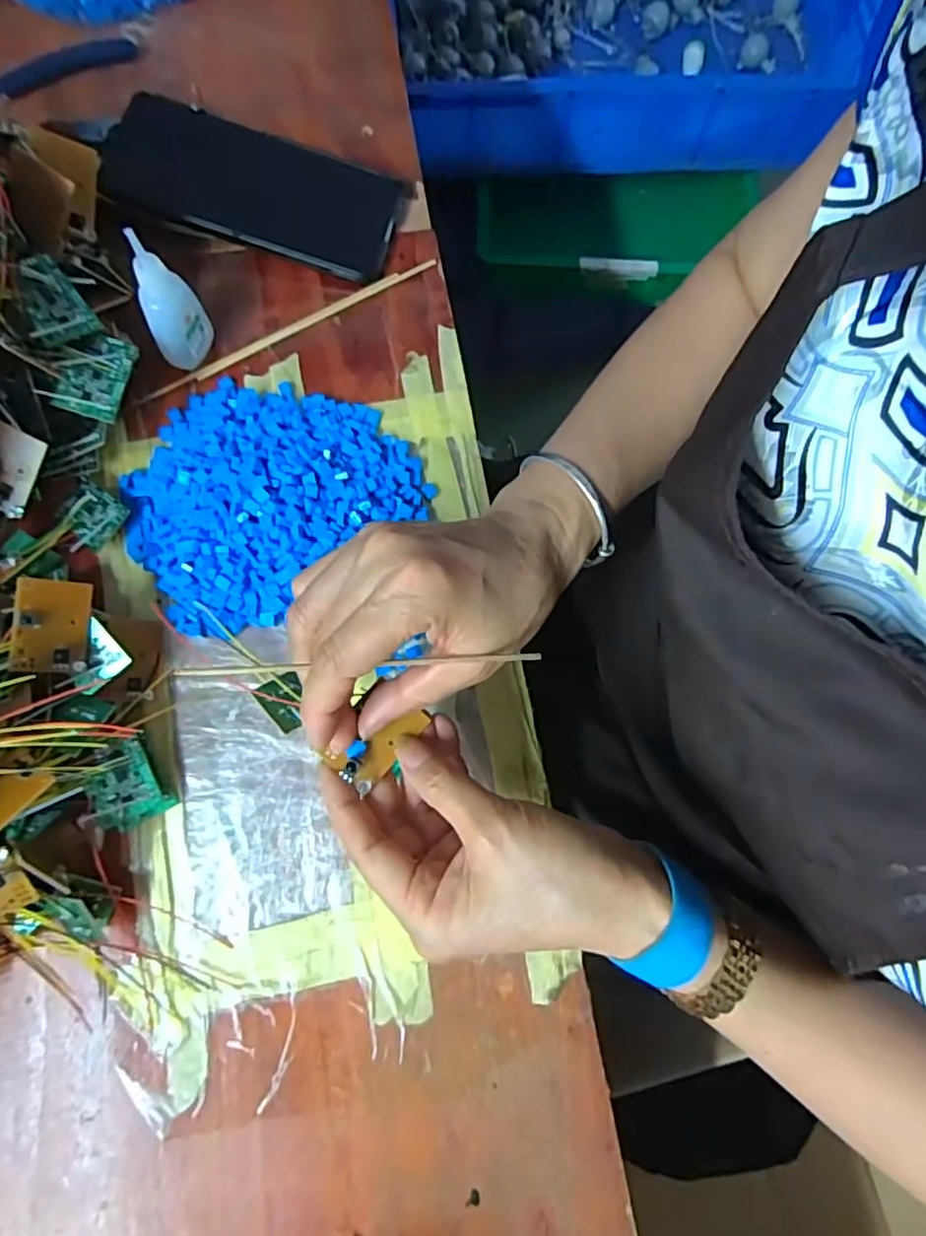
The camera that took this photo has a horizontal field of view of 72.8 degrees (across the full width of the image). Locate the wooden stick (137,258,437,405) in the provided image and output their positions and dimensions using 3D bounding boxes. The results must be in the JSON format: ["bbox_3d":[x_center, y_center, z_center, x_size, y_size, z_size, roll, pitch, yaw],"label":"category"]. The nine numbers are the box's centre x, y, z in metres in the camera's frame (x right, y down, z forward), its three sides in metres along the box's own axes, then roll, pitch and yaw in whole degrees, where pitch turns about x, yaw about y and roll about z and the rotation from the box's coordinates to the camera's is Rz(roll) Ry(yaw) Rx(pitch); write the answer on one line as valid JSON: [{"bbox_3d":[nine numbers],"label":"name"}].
[{"bbox_3d":[-0.103,-0.176,0.383,0.195,0.005,0.009,-31,80,-7],"label":"wooden stick"}]

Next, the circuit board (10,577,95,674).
[{"bbox_3d":[-0.196,0.004,0.300,0.030,0.008,0.043,5,92,-35],"label":"circuit board"}]

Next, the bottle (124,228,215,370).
[{"bbox_3d":[-0.161,-0.170,0.341,0.019,0.078,0.028,14,78,2],"label":"bottle"}]

